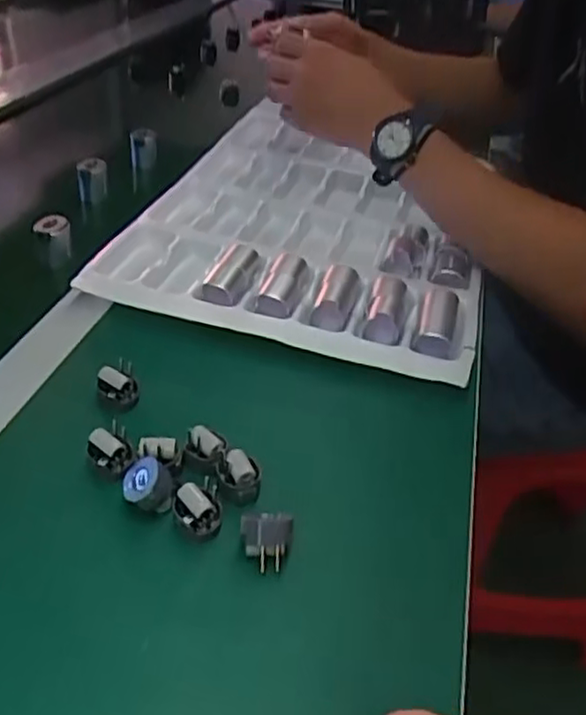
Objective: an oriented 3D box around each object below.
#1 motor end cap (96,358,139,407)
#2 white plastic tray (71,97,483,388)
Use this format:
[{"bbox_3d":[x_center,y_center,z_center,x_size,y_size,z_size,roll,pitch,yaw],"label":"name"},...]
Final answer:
[{"bbox_3d":[-0.119,0.021,0.468,0.022,0.029,0.023,4,37,-3],"label":"motor end cap"},{"bbox_3d":[0.026,-0.146,0.703,0.320,0.046,0.449,12,37,8],"label":"white plastic tray"}]

